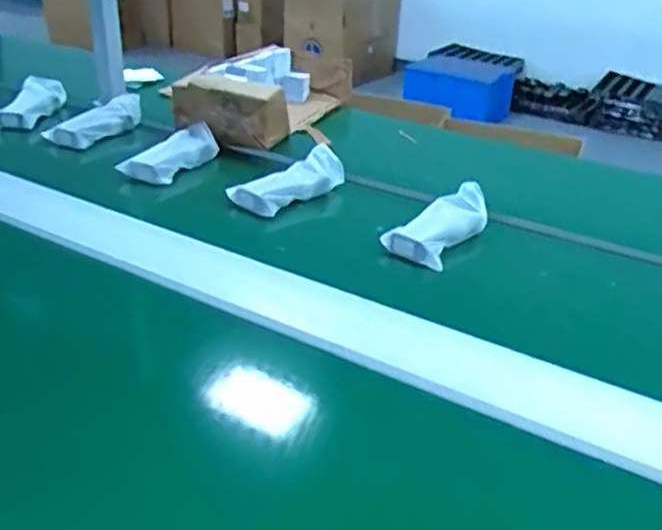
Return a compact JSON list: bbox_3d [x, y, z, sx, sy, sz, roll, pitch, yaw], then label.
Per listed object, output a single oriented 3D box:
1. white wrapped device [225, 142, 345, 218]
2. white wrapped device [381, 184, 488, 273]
[{"bbox_3d":[-0.067,-0.137,1.118,0.213,0.057,0.073,-27,40,-26],"label":"white wrapped device"},{"bbox_3d":[0.173,-0.064,1.011,0.095,0.048,0.194,28,50,36],"label":"white wrapped device"}]

